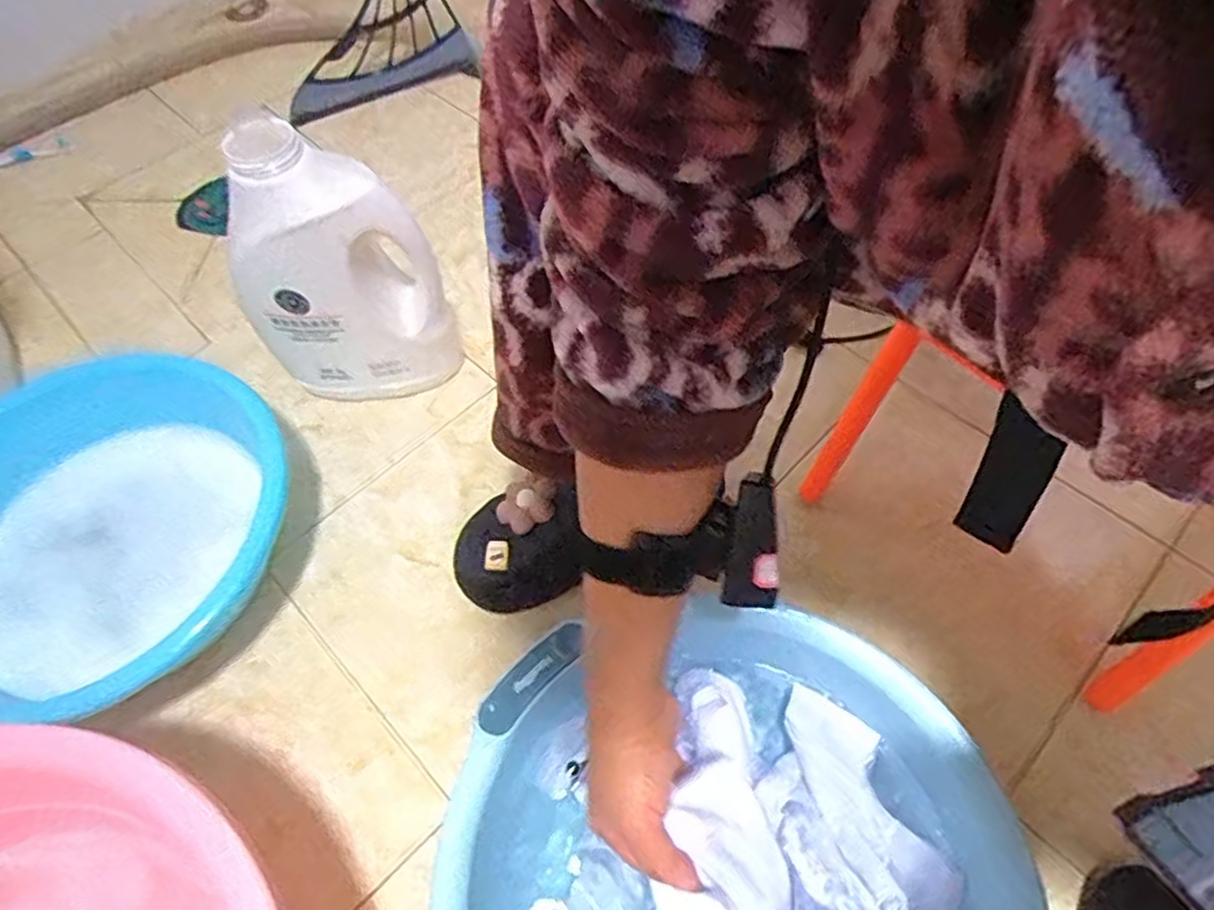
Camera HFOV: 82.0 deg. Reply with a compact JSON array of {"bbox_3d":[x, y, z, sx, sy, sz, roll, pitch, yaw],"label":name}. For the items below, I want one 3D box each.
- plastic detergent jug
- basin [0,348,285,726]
[{"bbox_3d":[-0.267,-0.167,0.691,0.183,0.302,0.085,2,57,3],"label":"plastic detergent jug"},{"bbox_3d":[-0.451,0.070,0.652,0.342,0.114,0.317,-1,57,1],"label":"basin"}]

